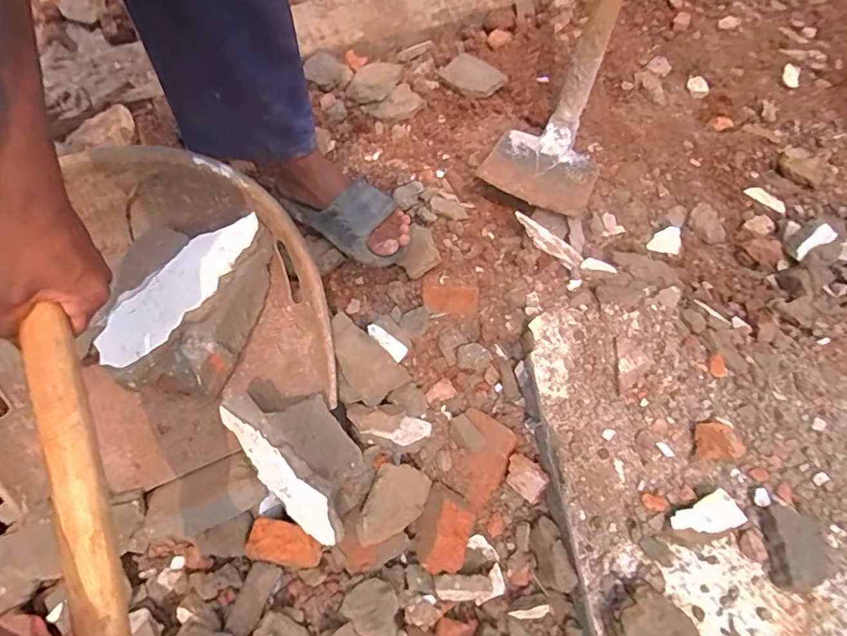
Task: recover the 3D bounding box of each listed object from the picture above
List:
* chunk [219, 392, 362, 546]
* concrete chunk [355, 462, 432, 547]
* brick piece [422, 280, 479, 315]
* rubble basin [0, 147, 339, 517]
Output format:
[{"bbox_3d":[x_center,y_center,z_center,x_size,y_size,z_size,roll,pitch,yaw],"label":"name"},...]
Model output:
[{"bbox_3d":[-0.145,0.160,0.613,0.193,0.078,0.099,46,32,2],"label":"chunk"},{"bbox_3d":[-0.038,0.232,0.633,0.071,0.012,0.106,42,56,-20],"label":"concrete chunk"},{"bbox_3d":[0.039,-0.029,0.739,0.079,0.012,0.046,1,92,7],"label":"brick piece"},{"bbox_3d":[-0.346,0.010,0.627,0.441,0.166,0.387,-20,71,-13],"label":"rubble basin"}]

